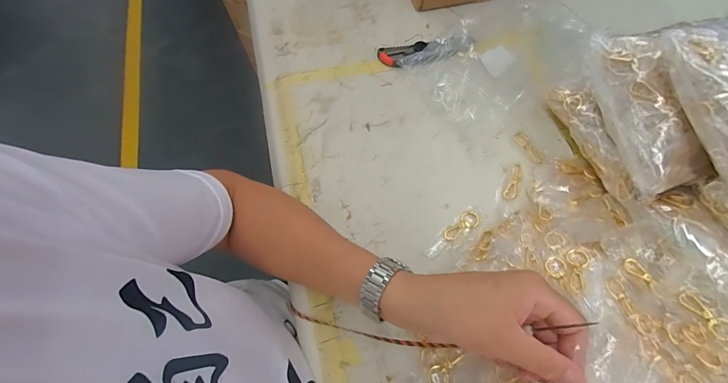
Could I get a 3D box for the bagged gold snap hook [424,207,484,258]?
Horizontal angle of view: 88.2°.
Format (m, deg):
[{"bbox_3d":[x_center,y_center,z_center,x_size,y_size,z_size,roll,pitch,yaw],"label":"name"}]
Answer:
[{"bbox_3d":[0.112,0.052,0.452,0.087,0.007,0.028,-40,70,-14],"label":"bagged gold snap hook"}]

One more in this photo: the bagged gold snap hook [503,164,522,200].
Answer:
[{"bbox_3d":[0.191,-0.012,0.476,0.014,0.004,0.054,24,69,13],"label":"bagged gold snap hook"}]

